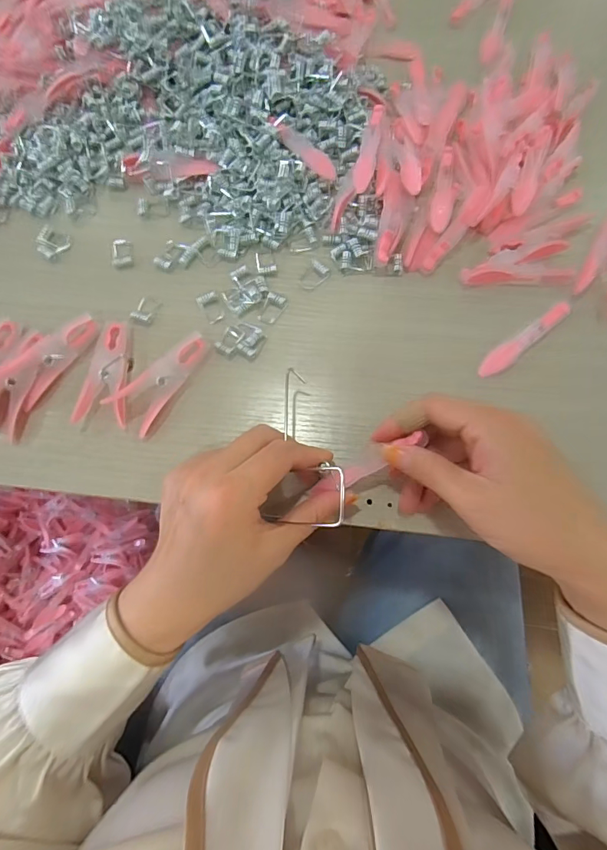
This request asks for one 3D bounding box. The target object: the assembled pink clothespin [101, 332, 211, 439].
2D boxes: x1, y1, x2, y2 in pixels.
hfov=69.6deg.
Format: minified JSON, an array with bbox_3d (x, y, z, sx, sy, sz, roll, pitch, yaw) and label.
[{"bbox_3d":[-0.100,-0.034,0.304,0.031,0.016,0.080,31,79,10],"label":"assembled pink clothespin"}]

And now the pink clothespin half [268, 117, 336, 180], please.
[{"bbox_3d":[0.000,-0.218,0.344,0.015,0.008,0.069,-44,78,-9],"label":"pink clothespin half"}]

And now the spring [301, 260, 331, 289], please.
[{"bbox_3d":[0.008,-0.112,0.326,0.018,0.004,0.023,38,80,11],"label":"spring"}]

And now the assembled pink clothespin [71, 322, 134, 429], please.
[{"bbox_3d":[-0.136,-0.037,0.307,0.031,0.013,0.075,5,76,4],"label":"assembled pink clothespin"}]

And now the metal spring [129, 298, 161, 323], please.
[{"bbox_3d":[-0.118,-0.085,0.324,0.016,0.010,0.022,15,78,5],"label":"metal spring"}]

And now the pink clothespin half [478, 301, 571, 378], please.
[{"bbox_3d":[0.156,-0.060,0.305,0.081,0.006,0.015,-35,77,-7],"label":"pink clothespin half"}]

